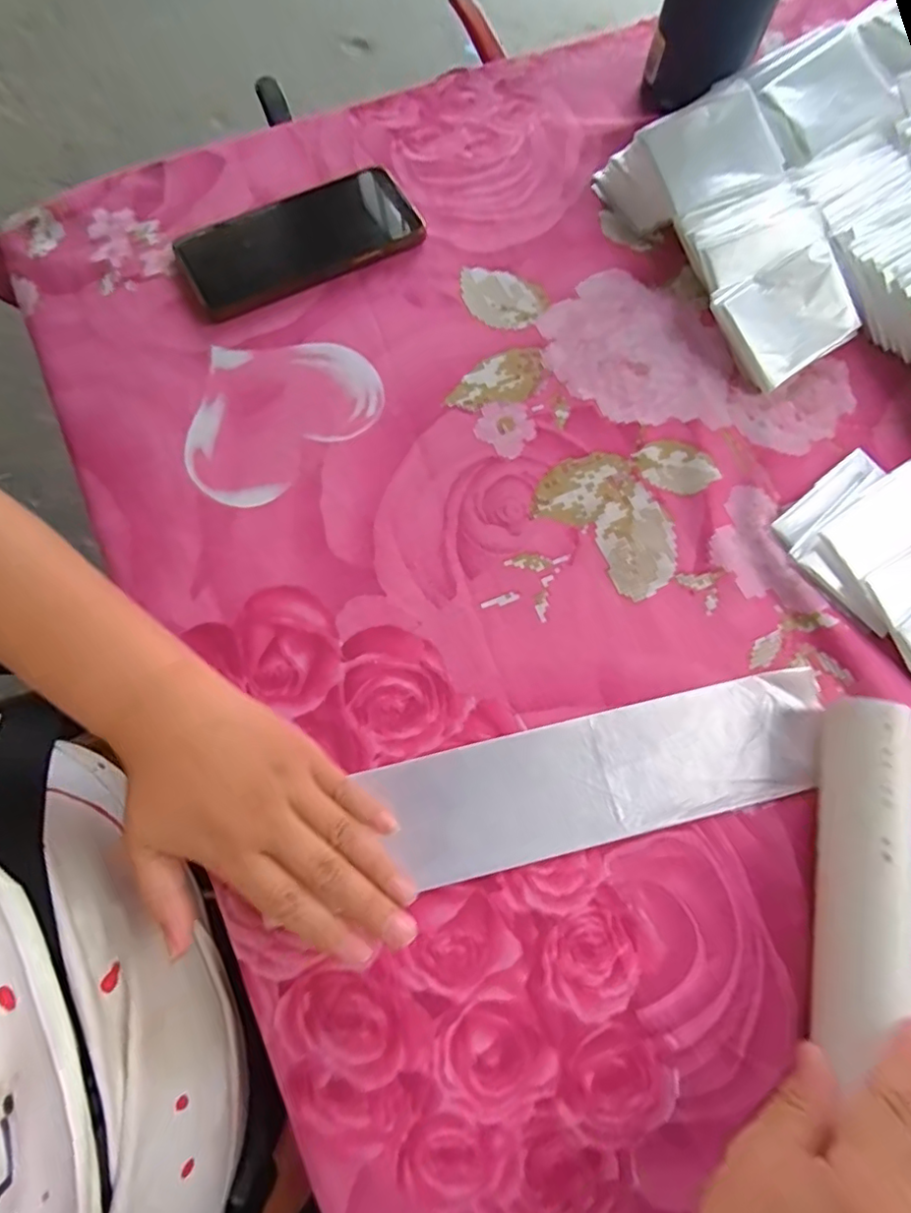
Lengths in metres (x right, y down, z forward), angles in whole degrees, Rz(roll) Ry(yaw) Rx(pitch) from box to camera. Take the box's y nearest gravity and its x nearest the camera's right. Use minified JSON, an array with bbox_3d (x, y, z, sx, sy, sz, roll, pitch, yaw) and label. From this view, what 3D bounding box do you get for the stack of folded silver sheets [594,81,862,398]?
[{"bbox_3d":[0.194,-0.253,0.395,0.102,0.049,0.205,-24,74,-8],"label":"stack of folded silver sheets"}]

